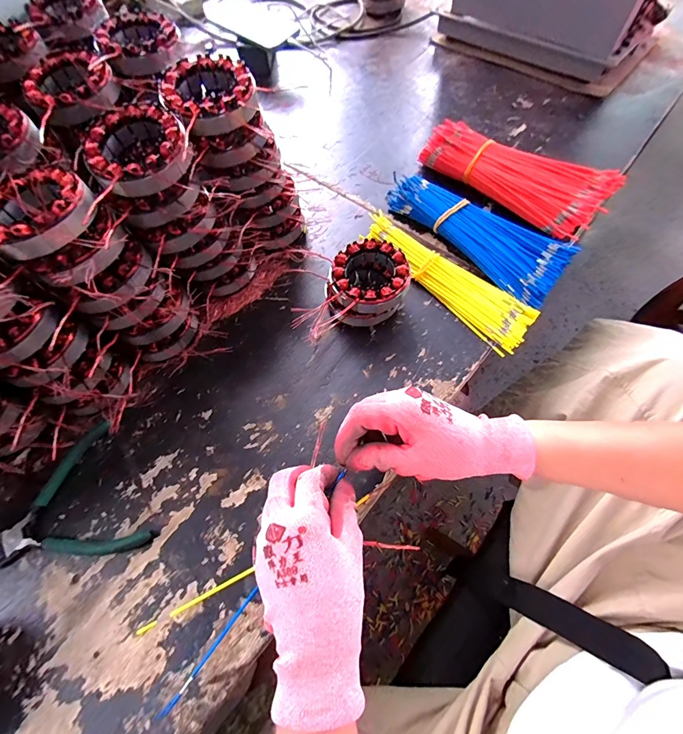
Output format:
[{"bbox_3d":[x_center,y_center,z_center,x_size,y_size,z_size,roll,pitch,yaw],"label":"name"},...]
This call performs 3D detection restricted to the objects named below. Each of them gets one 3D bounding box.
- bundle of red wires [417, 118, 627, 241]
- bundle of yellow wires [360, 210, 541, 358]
[{"bbox_3d":[0.239,-0.269,0.509,0.107,0.060,0.246,-41,70,-16],"label":"bundle of red wires"},{"bbox_3d":[0.131,-0.115,0.459,0.064,0.023,0.241,-37,69,-15],"label":"bundle of yellow wires"}]

